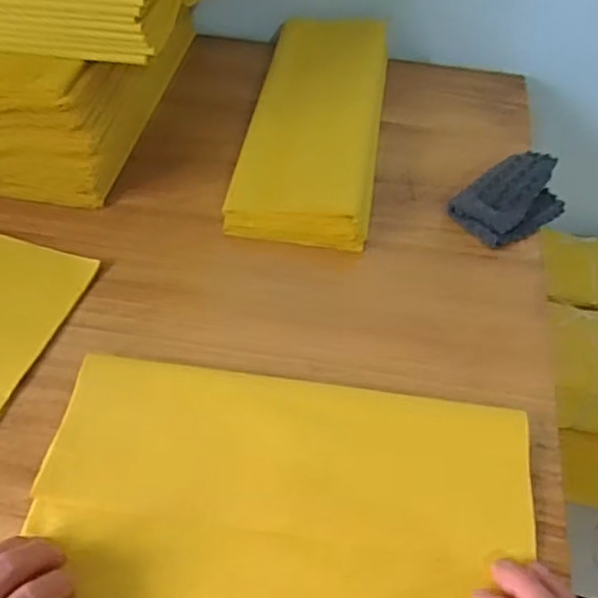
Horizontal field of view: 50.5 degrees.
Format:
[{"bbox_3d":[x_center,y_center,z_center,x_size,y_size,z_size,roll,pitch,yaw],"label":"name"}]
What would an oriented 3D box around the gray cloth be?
[{"bbox_3d":[0.200,-0.094,0.588,0.104,0.034,0.064,-27,57,-22],"label":"gray cloth"}]

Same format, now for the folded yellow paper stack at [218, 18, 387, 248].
[{"bbox_3d":[0.020,-0.181,0.646,0.125,0.053,0.320,8,51,4],"label":"folded yellow paper stack"}]

